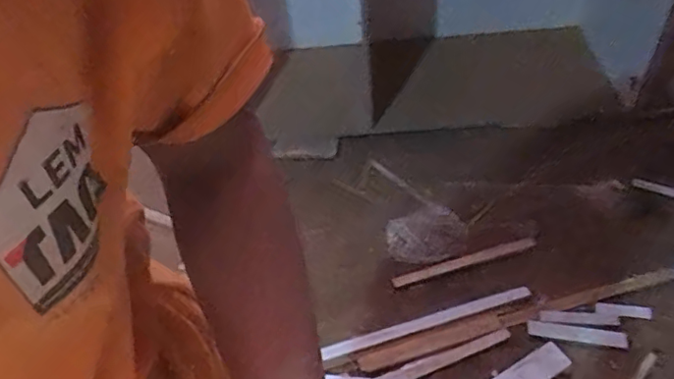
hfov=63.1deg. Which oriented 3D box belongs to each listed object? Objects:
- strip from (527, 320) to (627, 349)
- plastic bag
[{"bbox_3d":[0.615,0.370,1.409,0.234,0.013,0.044,9,50,14],"label":"strip"},{"bbox_3d":[0.283,0.143,1.692,0.253,0.026,0.201,-21,50,-13],"label":"plastic bag"}]

